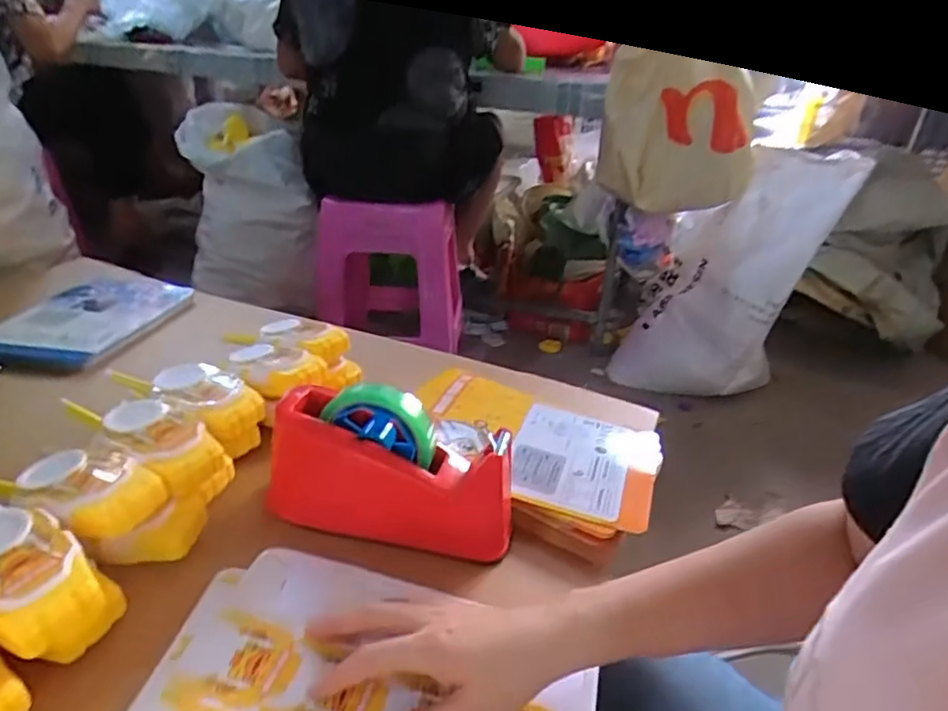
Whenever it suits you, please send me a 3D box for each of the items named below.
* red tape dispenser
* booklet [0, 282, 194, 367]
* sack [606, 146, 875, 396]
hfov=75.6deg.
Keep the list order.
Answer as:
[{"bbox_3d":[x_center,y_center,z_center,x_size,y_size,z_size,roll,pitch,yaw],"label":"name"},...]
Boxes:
[{"bbox_3d":[-0.066,0.086,0.497,0.196,0.107,0.076,9,30,14],"label":"red tape dispenser"},{"bbox_3d":[-0.512,-0.050,0.806,0.184,0.015,0.244,7,29,9],"label":"booklet"},{"bbox_3d":[0.585,-0.194,1.431,0.394,0.560,0.250,16,32,24],"label":"sack"}]

